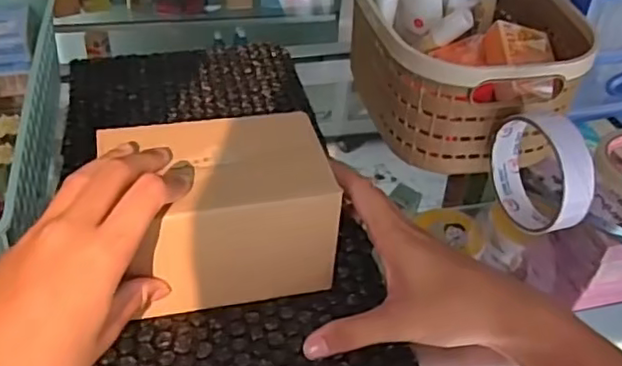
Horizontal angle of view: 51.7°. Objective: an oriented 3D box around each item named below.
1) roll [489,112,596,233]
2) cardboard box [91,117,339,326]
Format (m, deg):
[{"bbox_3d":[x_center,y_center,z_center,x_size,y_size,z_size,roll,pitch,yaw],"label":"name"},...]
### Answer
[{"bbox_3d":[0.156,-0.007,0.442,0.024,0.082,0.088,-10,41,-17],"label":"roll"},{"bbox_3d":[-0.051,0.017,0.390,0.120,0.080,0.080,-6,40,-12],"label":"cardboard box"}]

